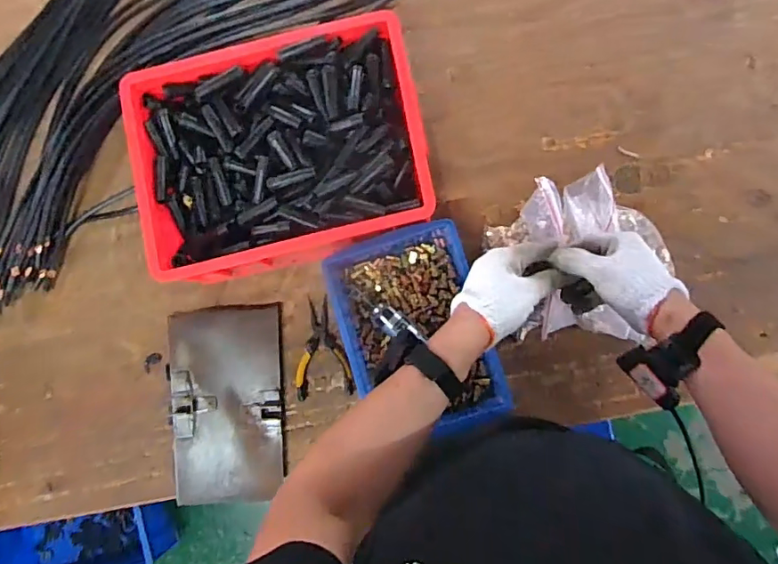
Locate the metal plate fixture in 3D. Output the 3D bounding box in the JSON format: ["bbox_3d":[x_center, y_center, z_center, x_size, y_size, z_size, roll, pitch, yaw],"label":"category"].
[{"bbox_3d":[-0.260,0.197,0.836,0.174,0.032,0.302,-4,83,3],"label":"metal plate fixture"}]

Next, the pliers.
[{"bbox_3d":[-0.110,0.105,0.833,0.092,0.025,0.160,-7,83,2],"label":"pliers"}]

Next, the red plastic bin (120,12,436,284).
[{"bbox_3d":[-0.157,-0.185,0.788,0.413,0.124,0.325,-12,83,2],"label":"red plastic bin"}]

